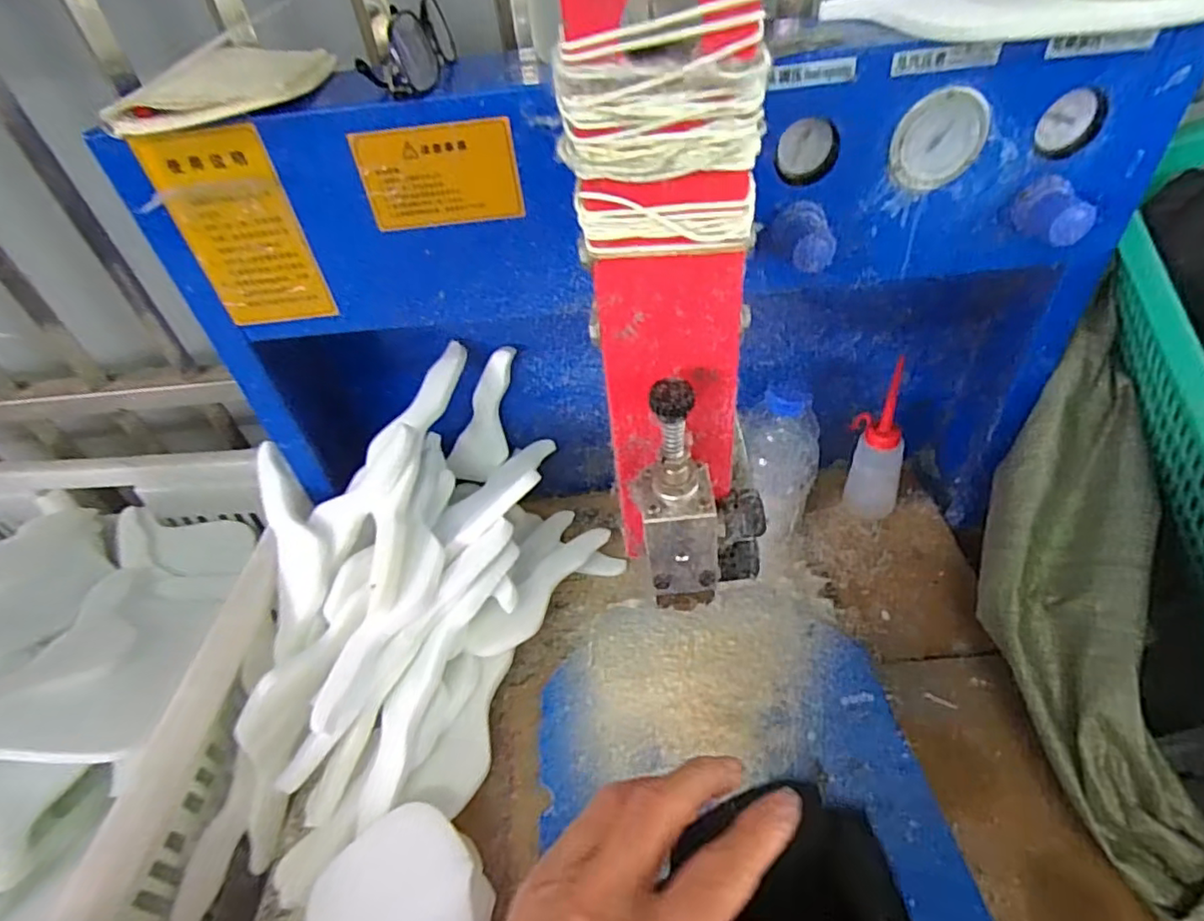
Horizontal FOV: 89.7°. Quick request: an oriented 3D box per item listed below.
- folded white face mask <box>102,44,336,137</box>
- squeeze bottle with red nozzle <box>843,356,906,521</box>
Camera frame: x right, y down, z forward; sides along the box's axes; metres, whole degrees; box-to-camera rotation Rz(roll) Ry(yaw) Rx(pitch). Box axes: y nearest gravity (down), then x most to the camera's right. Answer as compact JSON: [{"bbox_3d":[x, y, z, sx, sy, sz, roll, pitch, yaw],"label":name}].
[{"bbox_3d":[-0.236,-0.245,0.391,0.103,0.019,0.144,-7,45,0],"label":"folded white face mask"},{"bbox_3d":[0.285,-0.013,0.611,0.053,0.173,0.051,-3,45,4],"label":"squeeze bottle with red nozzle"}]

